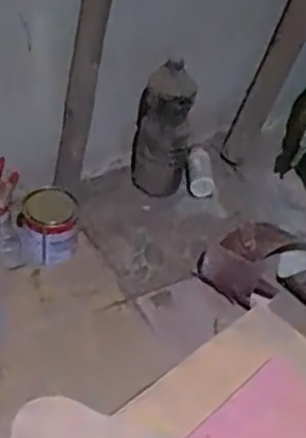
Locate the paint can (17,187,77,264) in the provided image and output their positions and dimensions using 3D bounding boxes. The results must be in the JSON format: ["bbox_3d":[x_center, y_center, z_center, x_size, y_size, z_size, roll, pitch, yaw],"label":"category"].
[{"bbox_3d":[-0.198,0.014,1.387,0.106,0.114,0.102,4,43,-4],"label":"paint can"}]

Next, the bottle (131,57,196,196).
[{"bbox_3d":[0.020,-0.177,1.520,0.111,0.271,0.080,6,43,-2],"label":"bottle"}]

